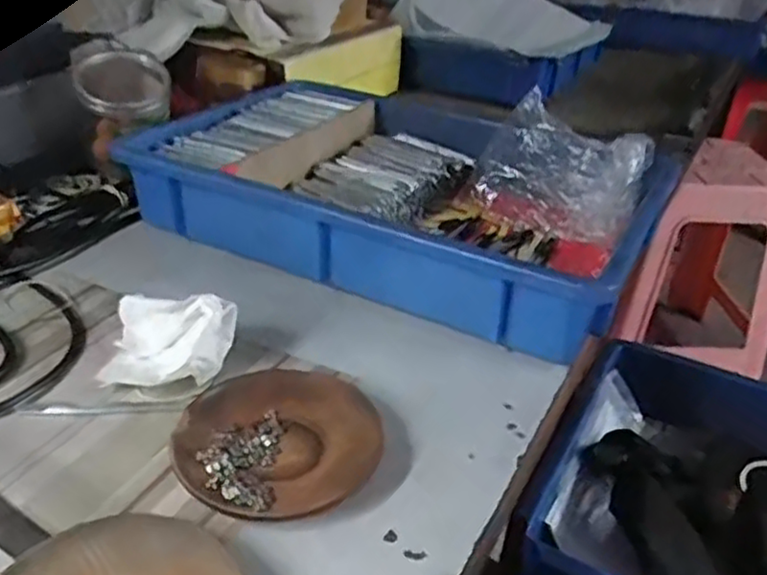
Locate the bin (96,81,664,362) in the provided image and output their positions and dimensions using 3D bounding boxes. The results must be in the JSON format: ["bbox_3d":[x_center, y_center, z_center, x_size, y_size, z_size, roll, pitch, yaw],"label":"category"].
[{"bbox_3d":[0.014,-0.094,0.655,0.433,0.084,0.296,19,34,23],"label":"bin"}]

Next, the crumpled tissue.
[{"bbox_3d":[-0.147,0.031,0.460,0.085,0.052,0.061,11,32,10],"label":"crumpled tissue"}]

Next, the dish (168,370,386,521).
[{"bbox_3d":[-0.061,0.089,0.404,0.105,0.019,0.111,3,31,-2],"label":"dish"}]

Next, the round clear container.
[{"bbox_3d":[-0.258,-0.202,0.685,0.083,0.060,0.098,-10,34,-22],"label":"round clear container"}]

